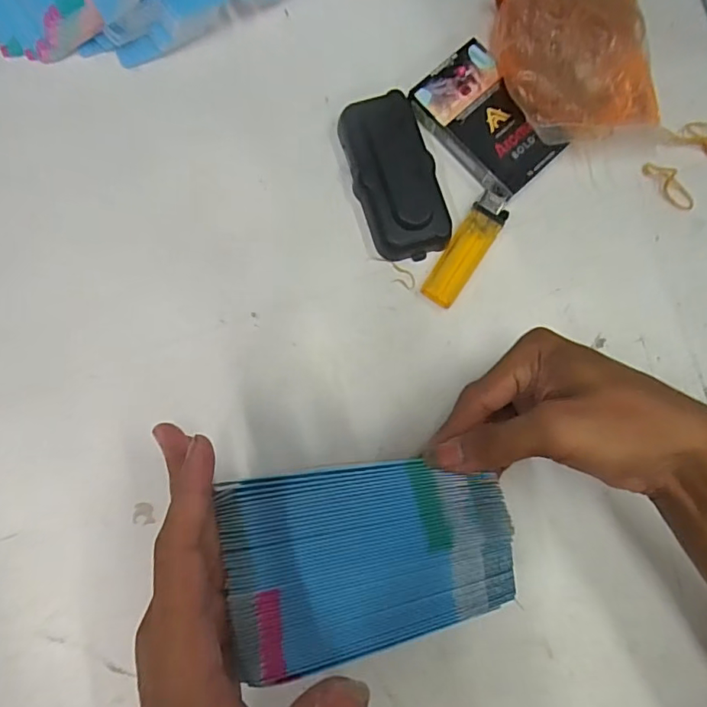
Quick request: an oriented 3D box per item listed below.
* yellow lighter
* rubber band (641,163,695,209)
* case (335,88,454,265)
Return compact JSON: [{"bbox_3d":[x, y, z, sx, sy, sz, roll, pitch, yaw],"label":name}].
[{"bbox_3d":[0.075,-0.069,0.338,0.025,0.010,0.081,34,82,1],"label":"yellow lighter"},{"bbox_3d":[0.219,-0.116,0.355,0.044,0.009,0.013,44,82,3],"label":"rubber band"},{"bbox_3d":[0.027,-0.115,0.335,0.051,0.023,0.104,-16,84,-5],"label":"case"}]

